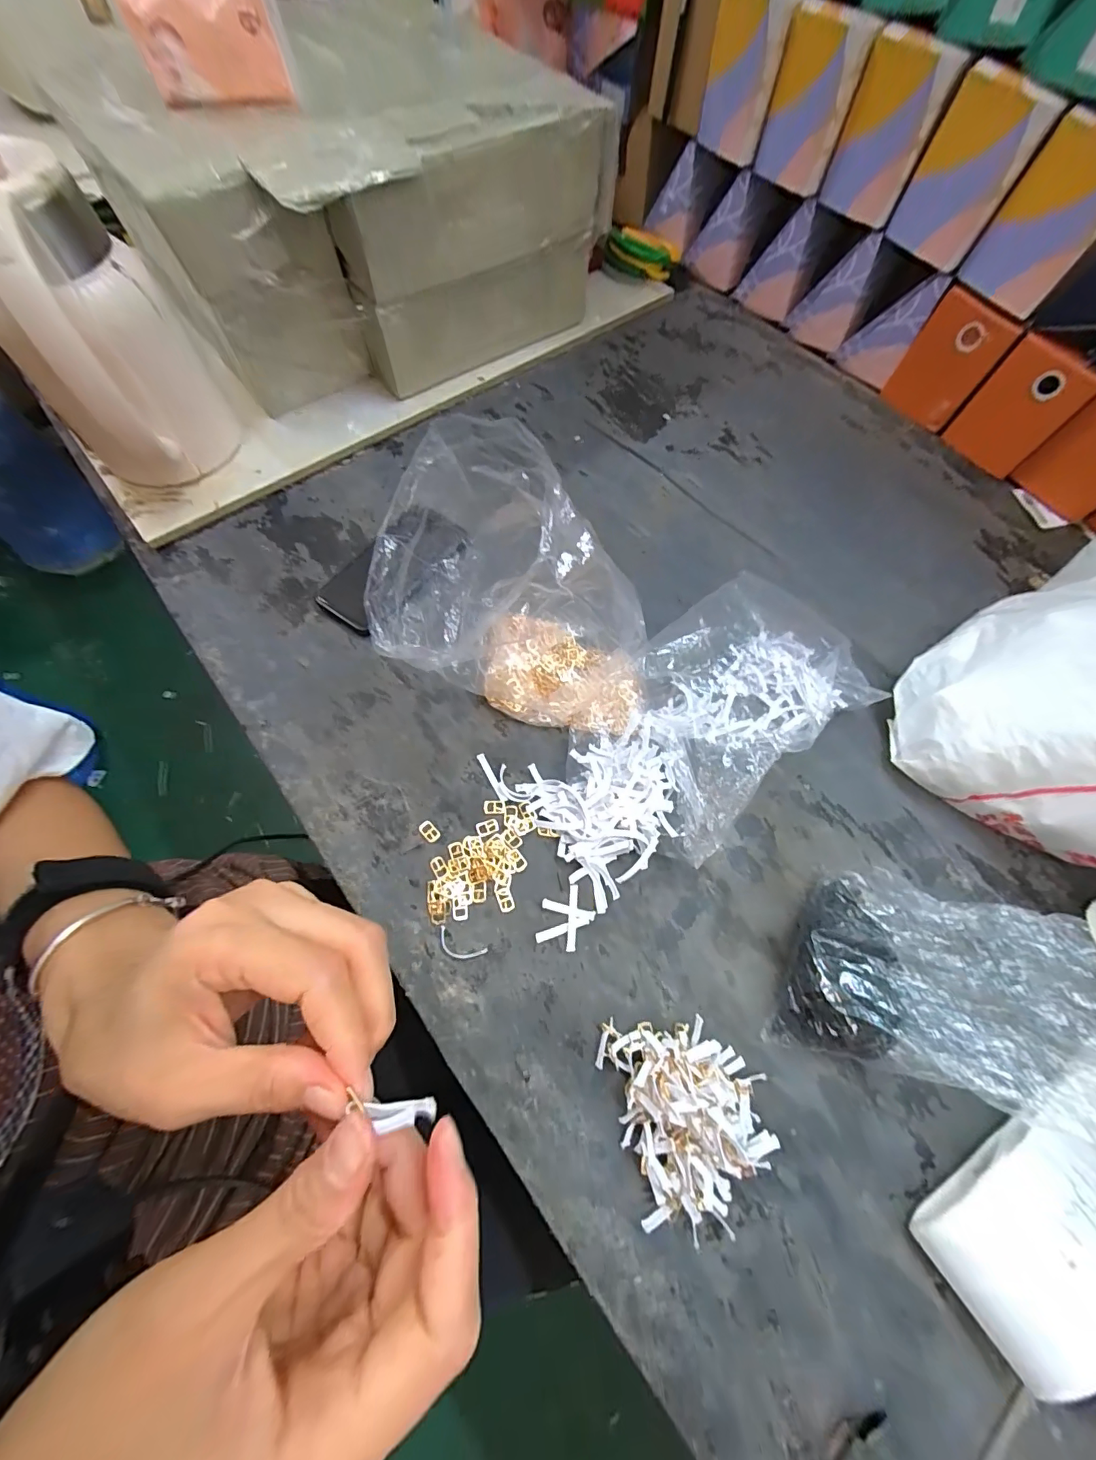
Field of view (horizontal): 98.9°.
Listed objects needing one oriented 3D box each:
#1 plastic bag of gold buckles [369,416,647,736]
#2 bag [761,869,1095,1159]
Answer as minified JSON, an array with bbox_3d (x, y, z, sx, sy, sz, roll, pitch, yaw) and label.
[{"bbox_3d":[-0.017,-0.091,0.357,0.188,0.230,0.109,-1,67,-1],"label":"plastic bag of gold buckles"},{"bbox_3d":[0.302,0.186,0.325,0.237,0.088,0.142,17,68,6],"label":"bag"}]

